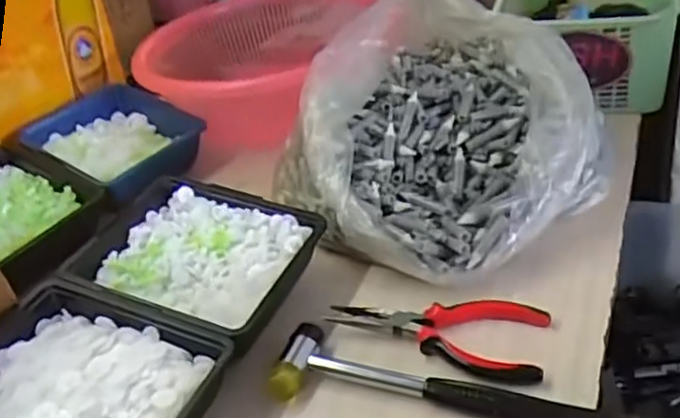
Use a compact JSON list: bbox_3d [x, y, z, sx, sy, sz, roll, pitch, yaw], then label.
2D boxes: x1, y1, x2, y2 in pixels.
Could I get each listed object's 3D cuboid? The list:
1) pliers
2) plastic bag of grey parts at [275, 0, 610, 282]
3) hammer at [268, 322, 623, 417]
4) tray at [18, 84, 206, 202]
[{"bbox_3d":[0.068,0.086,0.488,0.155,0.013,0.067,2,35,19],"label":"pliers"},{"bbox_3d":[0.089,-0.072,0.595,0.242,0.145,0.257,21,44,39],"label":"plastic bag of grey parts"},{"bbox_3d":[0.063,0.116,0.440,0.225,0.025,0.054,6,36,23],"label":"hammer"},{"bbox_3d":[-0.256,-0.078,0.757,0.171,0.050,0.145,18,43,26],"label":"tray"}]

